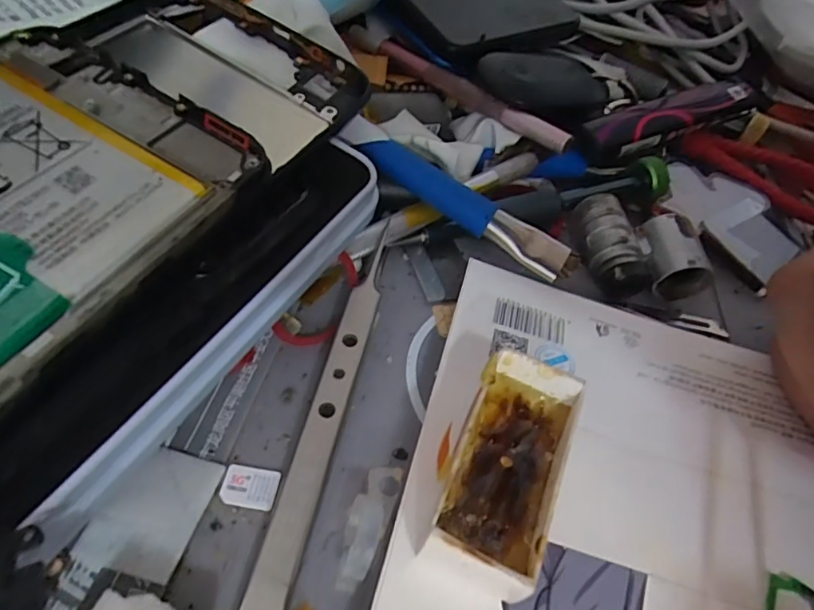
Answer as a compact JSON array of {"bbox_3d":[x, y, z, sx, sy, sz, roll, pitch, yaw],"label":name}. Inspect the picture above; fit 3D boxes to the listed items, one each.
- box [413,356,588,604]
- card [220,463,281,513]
[{"bbox_3d":[0.021,0.035,0.111,0.021,0.022,0.046,24,50,9],"label":"box"},{"bbox_3d":[-0.037,0.042,0.120,0.012,0.004,0.009,11,52,-3],"label":"card"}]

